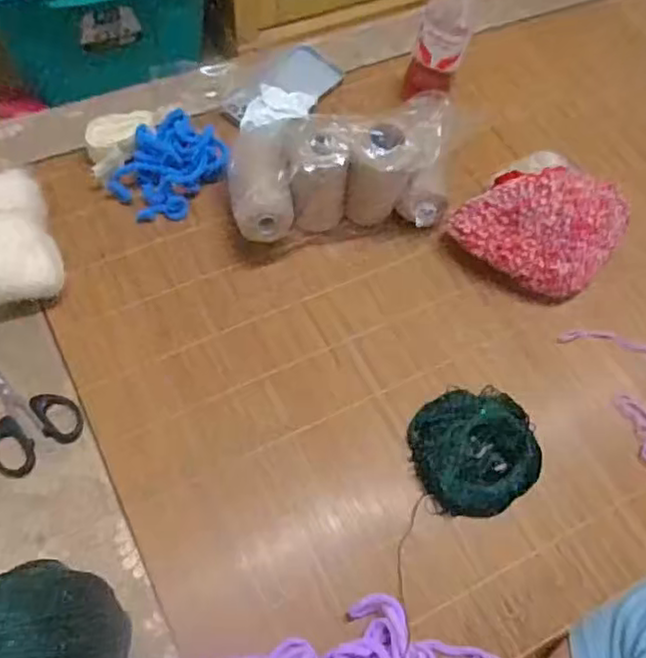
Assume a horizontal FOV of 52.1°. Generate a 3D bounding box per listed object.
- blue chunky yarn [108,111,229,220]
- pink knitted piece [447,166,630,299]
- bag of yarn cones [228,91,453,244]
[{"bbox_3d":[-0.160,-0.173,0.690,0.093,0.031,0.124,33,65,13],"label":"blue chunky yarn"},{"bbox_3d":[0.226,-0.108,0.672,0.135,0.076,0.146,38,66,15],"label":"pink knitted piece"},{"bbox_3d":[0.014,-0.161,0.663,0.214,0.116,0.130,-11,64,-9],"label":"bag of yarn cones"}]

